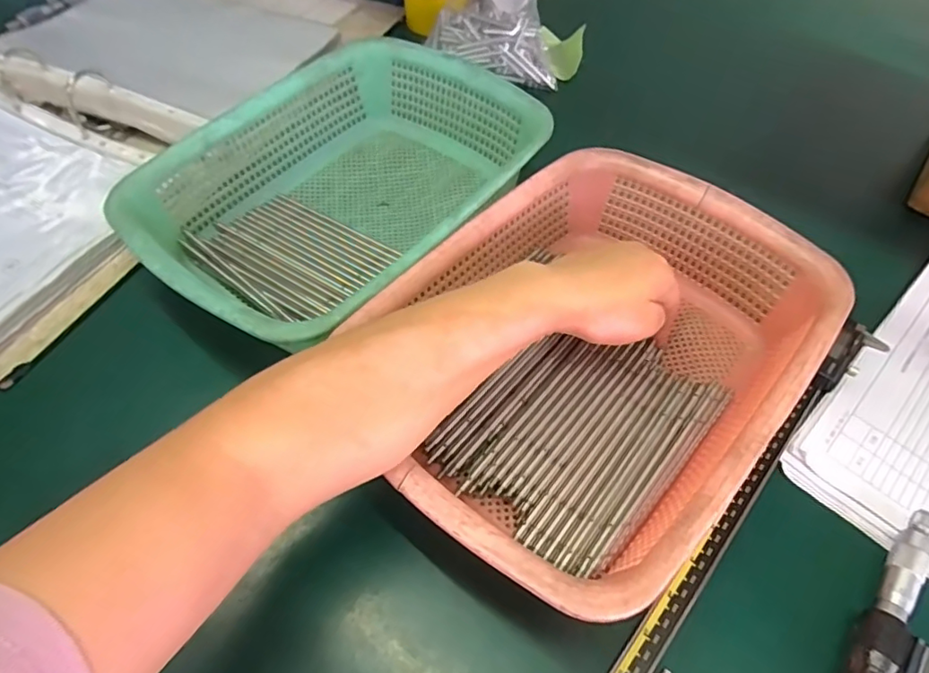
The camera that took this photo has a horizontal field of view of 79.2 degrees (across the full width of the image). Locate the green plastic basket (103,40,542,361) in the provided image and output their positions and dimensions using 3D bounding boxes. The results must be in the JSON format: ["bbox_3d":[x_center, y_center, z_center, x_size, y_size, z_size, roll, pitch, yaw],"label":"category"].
[{"bbox_3d":[-0.092,-0.110,0.451,0.218,0.094,0.295,34,60,23],"label":"green plastic basket"}]

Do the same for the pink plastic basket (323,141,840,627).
[{"bbox_3d":[0.079,0.012,0.364,0.220,0.080,0.294,36,61,24],"label":"pink plastic basket"}]

